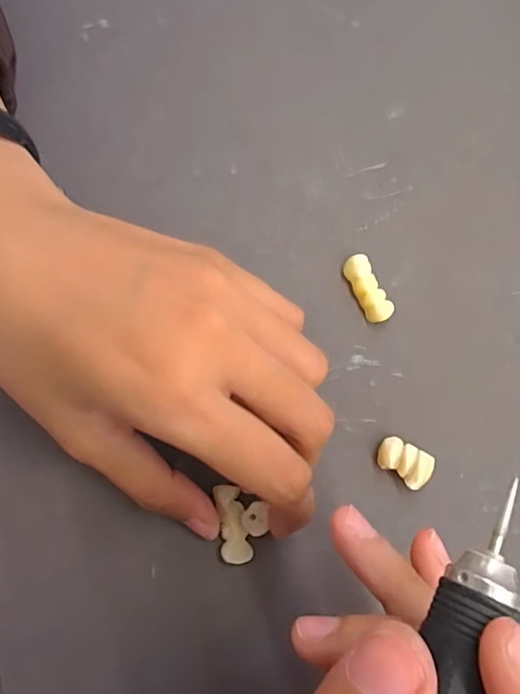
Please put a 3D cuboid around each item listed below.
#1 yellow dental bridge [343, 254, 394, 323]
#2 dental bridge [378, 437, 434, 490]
[{"bbox_3d":[0.043,-0.023,0.213,0.011,0.006,0.027,-24,79,-3],"label":"yellow dental bridge"},{"bbox_3d":[0.053,0.042,0.198,0.020,0.005,0.013,33,81,7],"label":"dental bridge"}]

